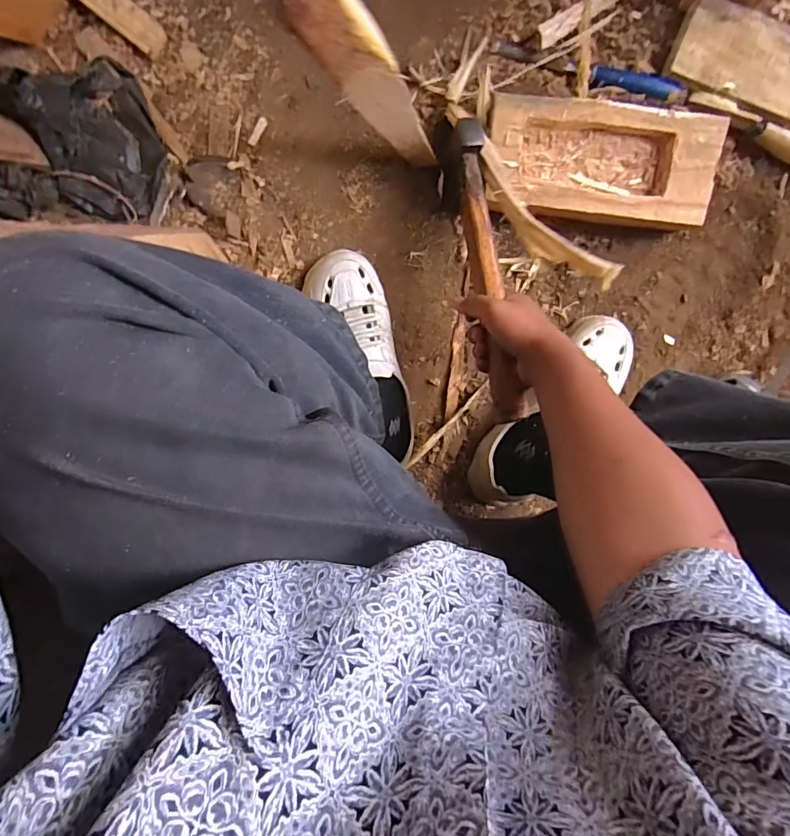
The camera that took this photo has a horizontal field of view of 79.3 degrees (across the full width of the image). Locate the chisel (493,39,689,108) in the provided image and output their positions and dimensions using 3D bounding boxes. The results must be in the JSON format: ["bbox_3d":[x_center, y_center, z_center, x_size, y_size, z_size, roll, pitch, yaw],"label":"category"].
[{"bbox_3d":[0.231,-0.410,0.565,0.233,0.028,0.028,14,102,-2],"label":"chisel"}]

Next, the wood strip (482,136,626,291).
[{"bbox_3d":[0.142,-0.208,0.493,0.042,0.022,0.213,-35,70,3],"label":"wood strip"}]

